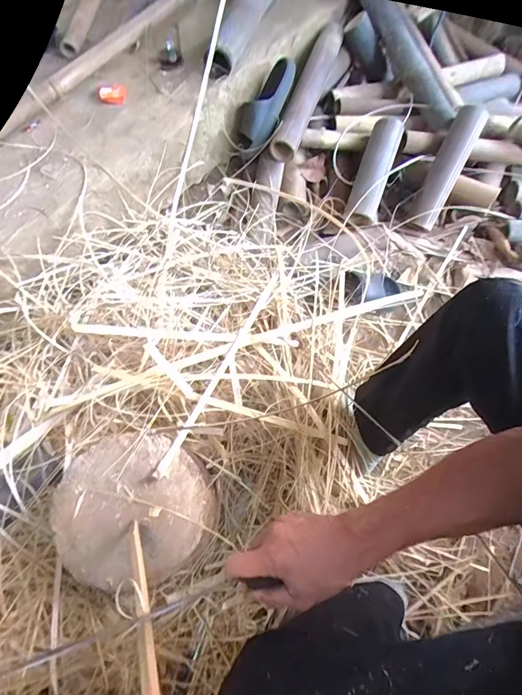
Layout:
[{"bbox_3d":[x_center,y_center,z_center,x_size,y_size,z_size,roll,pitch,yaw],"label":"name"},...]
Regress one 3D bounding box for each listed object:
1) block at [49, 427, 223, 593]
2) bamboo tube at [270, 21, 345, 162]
[{"bbox_3d":[-0.213,0.282,0.673,0.252,0.115,0.231,0,65,-1],"label":"block"},{"bbox_3d":[0.118,-0.684,1.038,0.085,0.080,0.394,23,88,9],"label":"bamboo tube"}]

